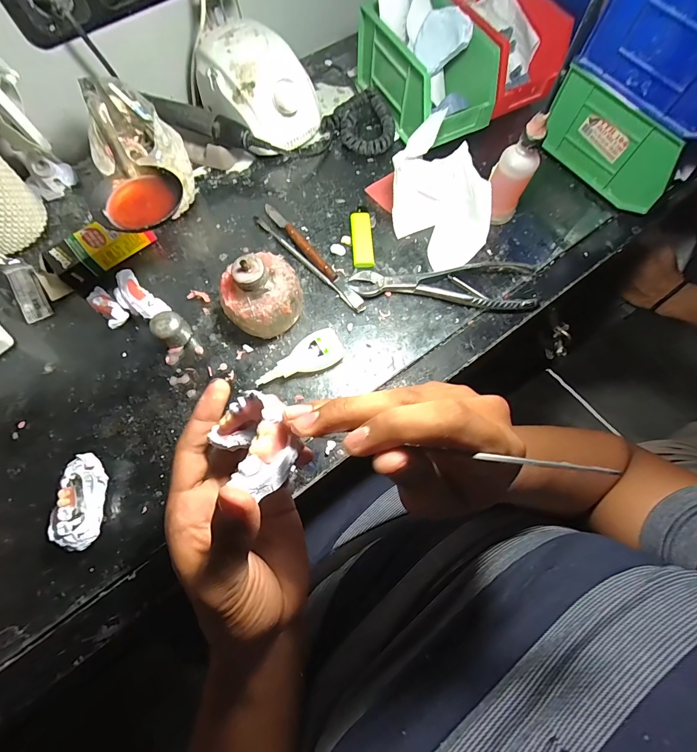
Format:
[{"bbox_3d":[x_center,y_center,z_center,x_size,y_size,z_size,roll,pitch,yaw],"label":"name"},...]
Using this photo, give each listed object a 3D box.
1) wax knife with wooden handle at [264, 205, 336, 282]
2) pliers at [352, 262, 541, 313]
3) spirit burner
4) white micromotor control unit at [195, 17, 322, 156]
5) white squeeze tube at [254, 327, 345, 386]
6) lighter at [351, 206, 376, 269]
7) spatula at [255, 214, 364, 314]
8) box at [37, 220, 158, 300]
[{"bbox_3d":[-0.055,-0.151,0.402,0.012,0.012,0.128,-37,74,-13],"label":"wax knife with wooden handle"},{"bbox_3d":[0.102,-0.100,0.385,0.197,0.012,0.054,3,70,0],"label":"pliers"},{"bbox_3d":[-0.080,-0.076,0.337,0.071,0.076,0.060,-34,74,-12],"label":"spirit burner"},{"bbox_3d":[-0.110,-0.346,0.433,0.143,0.088,0.103,40,74,13],"label":"white micromotor control unit"},{"bbox_3d":[-0.048,-0.016,0.347,0.086,0.021,0.032,-22,71,-9],"label":"white squeeze tube"},{"bbox_3d":[0.015,-0.157,0.403,0.023,0.010,0.075,-4,70,-2],"label":"lighter"},{"bbox_3d":[-0.047,-0.126,0.397,0.172,0.005,0.013,41,74,13],"label":"spatula"},{"bbox_3d":[-0.275,-0.133,0.383,0.120,0.031,0.040,-40,75,-14],"label":"box"}]

